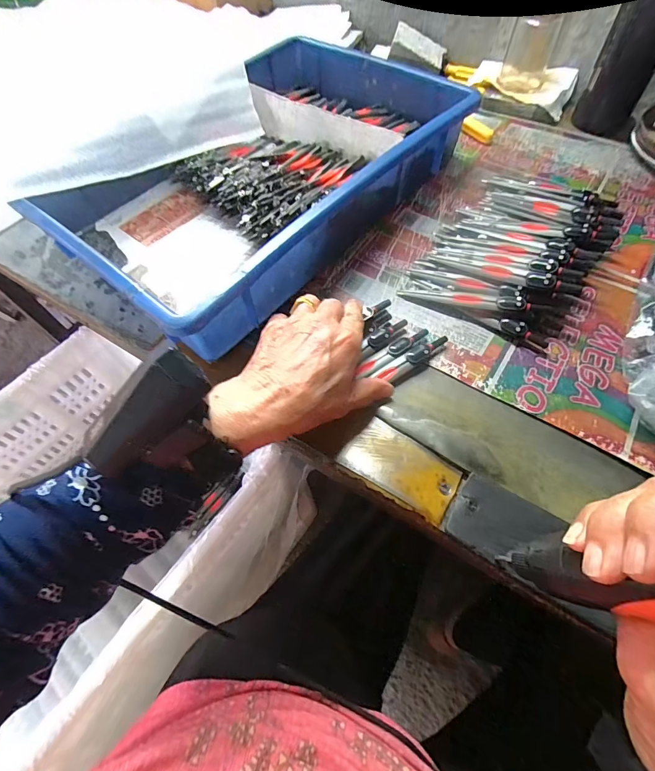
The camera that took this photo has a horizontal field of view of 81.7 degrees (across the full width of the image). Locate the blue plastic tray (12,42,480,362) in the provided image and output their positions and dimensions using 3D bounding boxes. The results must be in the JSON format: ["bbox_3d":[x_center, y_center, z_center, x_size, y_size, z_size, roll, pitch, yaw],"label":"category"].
[{"bbox_3d":[-0.071,-0.226,0.410,0.271,0.072,0.406,35,66,22],"label":"blue plastic tray"}]

